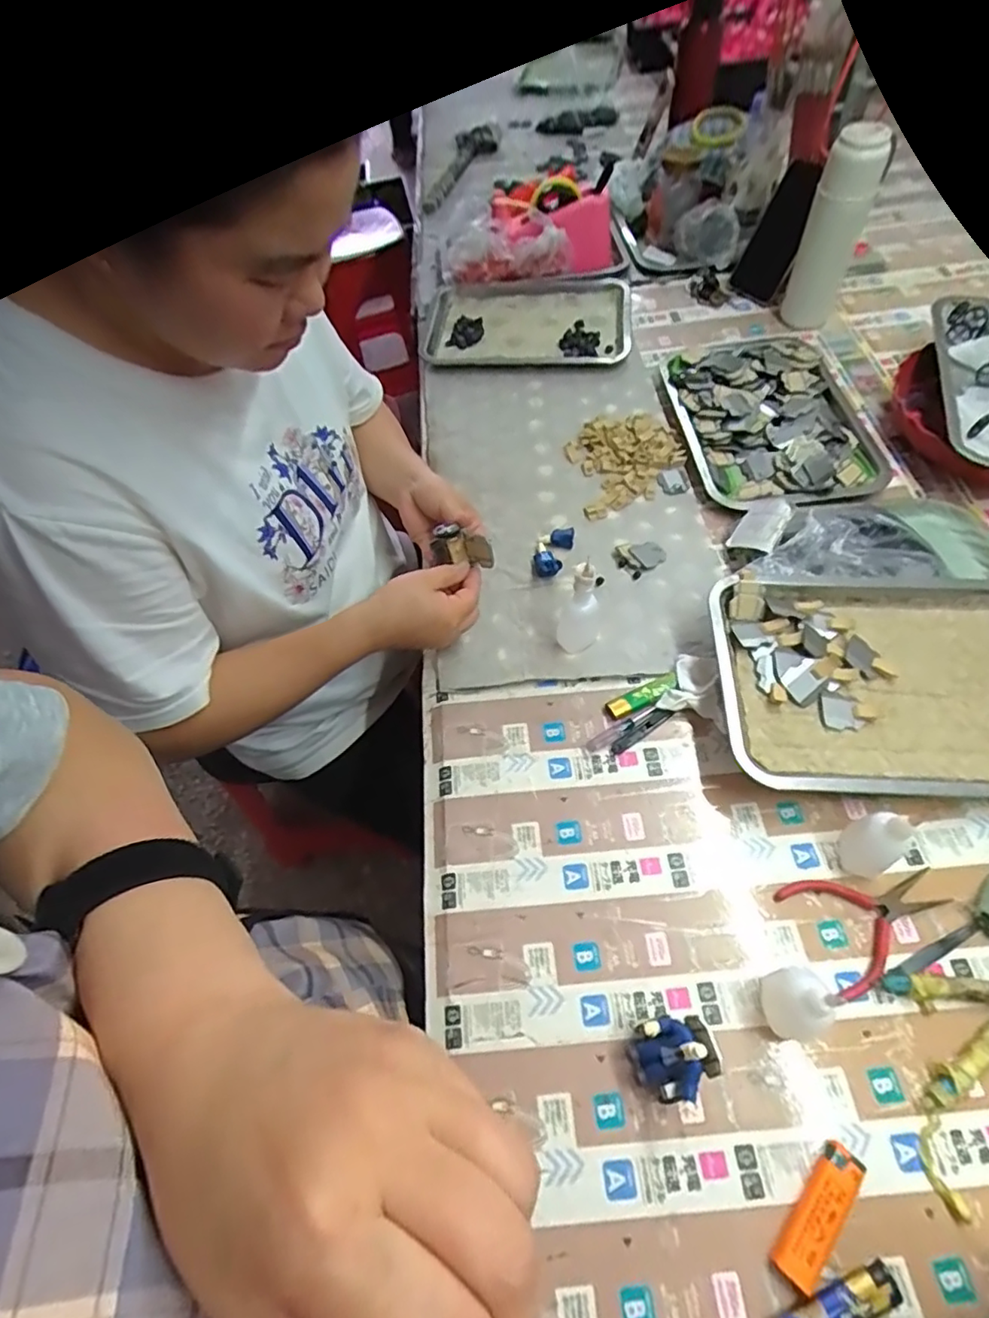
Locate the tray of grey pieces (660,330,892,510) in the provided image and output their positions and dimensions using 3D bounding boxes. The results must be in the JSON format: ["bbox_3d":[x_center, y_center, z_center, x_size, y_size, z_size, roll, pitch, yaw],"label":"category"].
[{"bbox_3d":[0.355,-0.320,0.770,0.220,0.032,0.315,-6,58,1],"label":"tray of grey pieces"}]

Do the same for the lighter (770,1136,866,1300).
[{"bbox_3d":[0.203,0.348,0.375,0.024,0.013,0.081,34,67,23],"label":"lighter"}]

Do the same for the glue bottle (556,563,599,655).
[{"bbox_3d":[0.084,-0.052,0.584,0.042,0.099,0.050,5,59,8],"label":"glue bottle"}]

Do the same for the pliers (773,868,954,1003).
[{"bbox_3d":[0.293,0.197,0.467,0.117,0.007,0.080,-23,60,-10],"label":"pliers"}]

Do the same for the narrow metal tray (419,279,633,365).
[{"bbox_3d":[0.049,-0.540,0.947,0.323,0.017,0.216,2,59,6],"label":"narrow metal tray"}]

